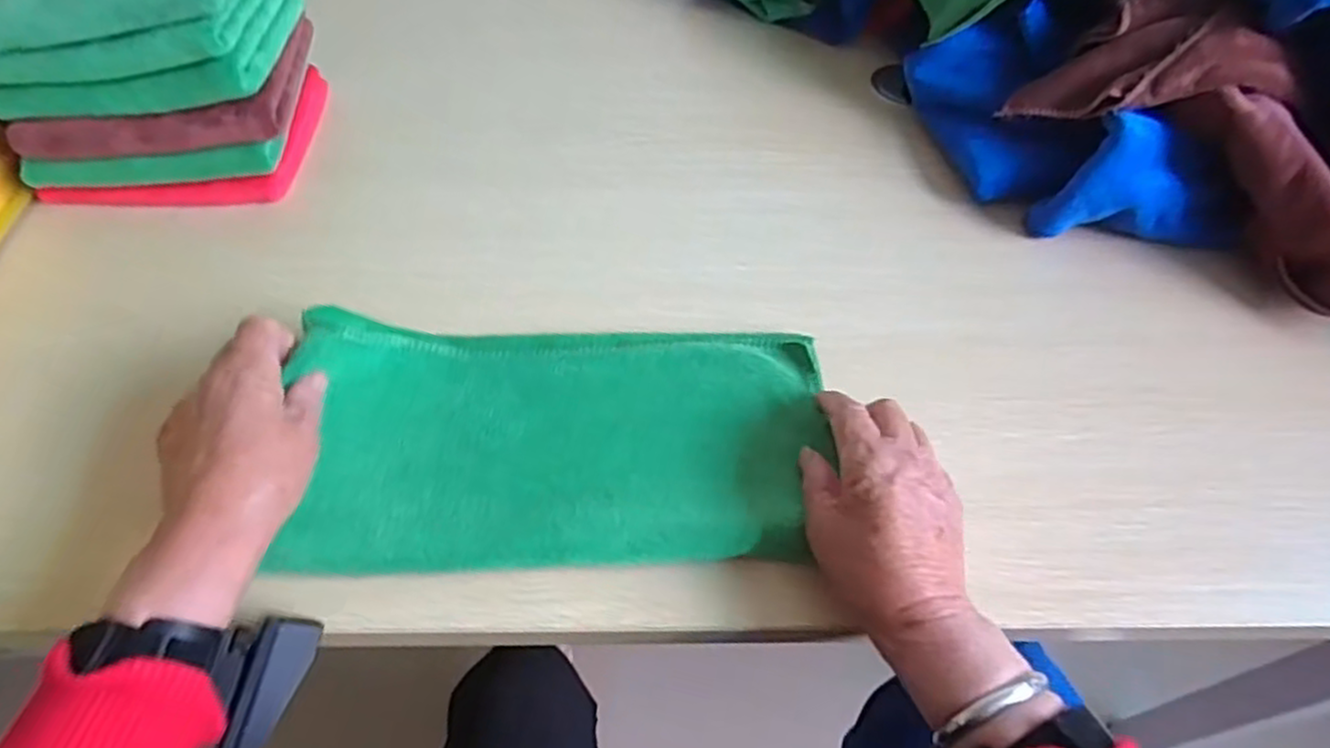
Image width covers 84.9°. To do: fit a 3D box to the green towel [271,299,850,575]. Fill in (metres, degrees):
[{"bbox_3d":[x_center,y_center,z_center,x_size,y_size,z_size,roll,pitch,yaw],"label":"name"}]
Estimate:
[{"bbox_3d":[-0.055,0.030,0.419,0.291,0.030,0.155,-2,54,-3],"label":"green towel"}]

